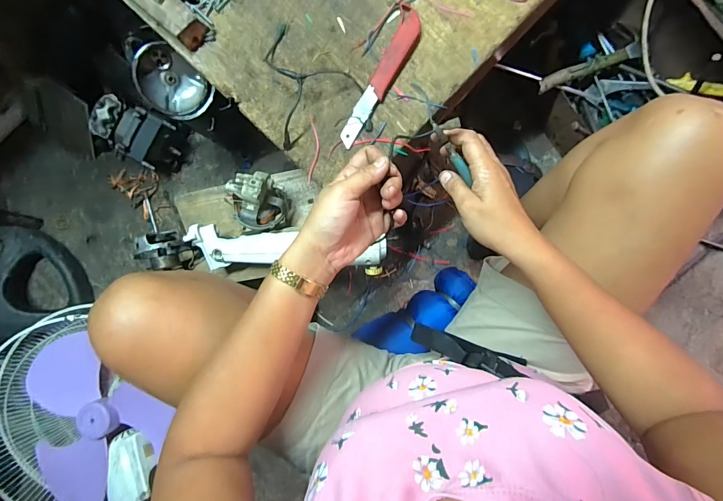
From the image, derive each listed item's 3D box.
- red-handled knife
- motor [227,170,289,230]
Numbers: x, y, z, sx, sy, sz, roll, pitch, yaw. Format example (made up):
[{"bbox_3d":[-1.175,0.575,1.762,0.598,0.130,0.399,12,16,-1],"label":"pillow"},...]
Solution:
[{"bbox_3d":[0.028,-0.224,0.491,0.034,0.019,0.192,28,92,2],"label":"red-handled knife"},{"bbox_3d":[-0.172,-0.078,0.622,0.088,0.091,0.091,-8,91,3],"label":"motor"}]

